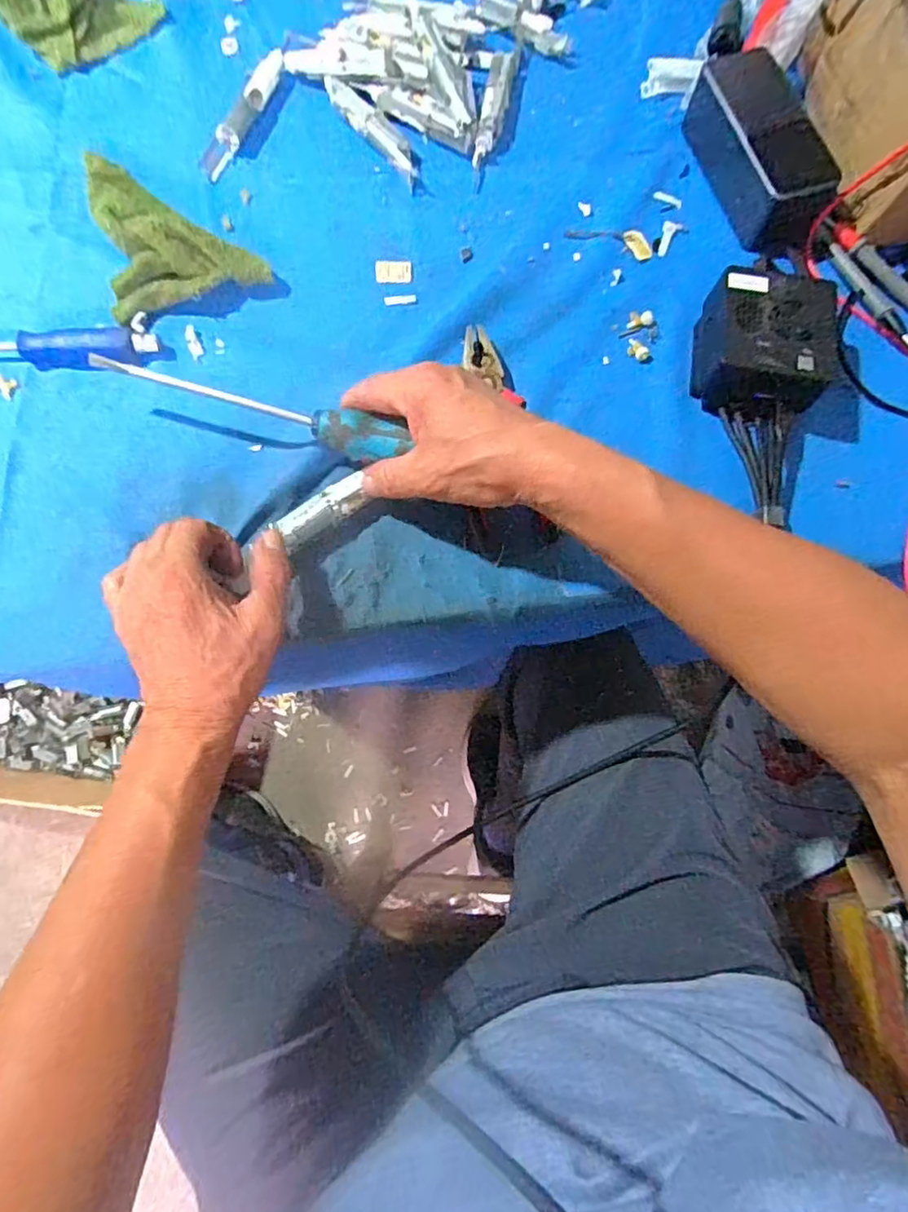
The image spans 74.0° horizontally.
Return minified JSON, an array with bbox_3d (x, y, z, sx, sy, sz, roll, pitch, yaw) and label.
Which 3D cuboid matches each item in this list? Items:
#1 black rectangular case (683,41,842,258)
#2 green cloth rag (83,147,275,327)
[{"bbox_3d":[0.219,-0.331,0.438,0.058,0.053,0.151,-15,77,-5],"label":"black rectangular case"},{"bbox_3d":[-0.205,-0.278,0.428,0.108,0.039,0.140,-21,78,-6],"label":"green cloth rag"}]

